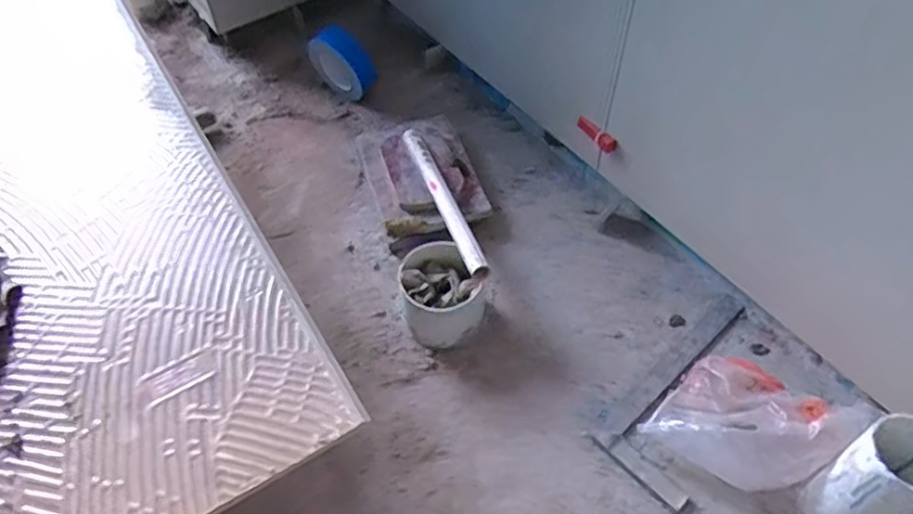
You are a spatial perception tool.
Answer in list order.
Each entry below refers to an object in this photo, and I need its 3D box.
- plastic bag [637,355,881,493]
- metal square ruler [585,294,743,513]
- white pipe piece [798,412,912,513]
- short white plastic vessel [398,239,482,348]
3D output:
[{"bbox_3d":[0.322,0.190,0.731,0.134,0.125,0.166,-36,61,-23],"label":"plastic bag"},{"bbox_3d":[0.306,0.169,0.821,0.287,0.010,0.125,-38,60,-24],"label":"metal square ruler"},{"bbox_3d":[0.416,0.234,0.664,0.082,0.169,0.076,-1,53,1],"label":"white pipe piece"},{"bbox_3d":[-0.022,0.054,0.870,0.105,0.085,0.115,-1,53,1],"label":"short white plastic vessel"}]

